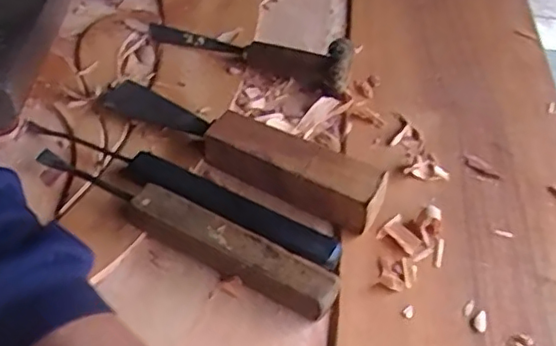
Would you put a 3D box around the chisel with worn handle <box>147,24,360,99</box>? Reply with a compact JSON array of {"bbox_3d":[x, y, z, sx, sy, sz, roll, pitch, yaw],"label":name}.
[{"bbox_3d":[-0.024,-0.107,0.492,0.174,0.035,0.030,19,50,12],"label":"chisel with worn handle"}]

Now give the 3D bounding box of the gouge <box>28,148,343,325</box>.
[{"bbox_3d":[-0.064,0.032,0.378,0.216,0.023,0.023,23,50,15],"label":"gouge"}]

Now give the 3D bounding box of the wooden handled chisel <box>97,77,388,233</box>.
[{"bbox_3d":[-0.031,-0.024,0.422,0.222,0.033,0.029,26,51,17],"label":"wooden handled chisel"}]

